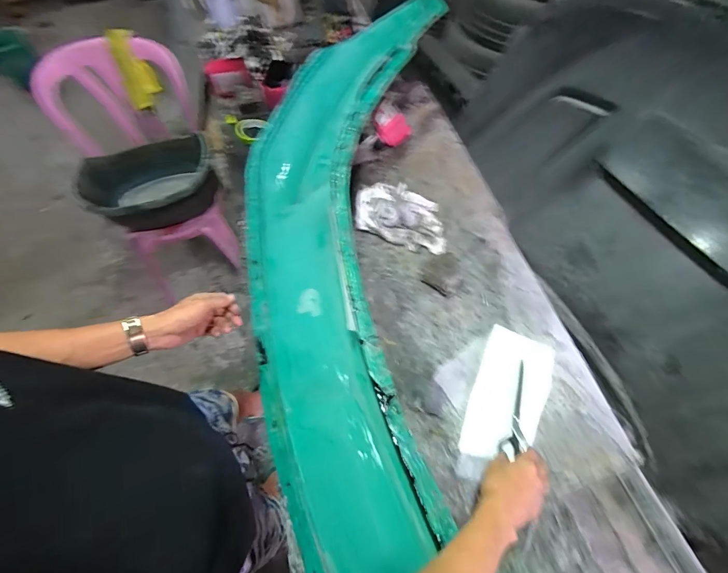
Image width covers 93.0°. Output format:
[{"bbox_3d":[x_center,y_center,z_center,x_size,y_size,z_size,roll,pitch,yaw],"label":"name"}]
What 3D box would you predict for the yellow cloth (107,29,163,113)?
[{"bbox_3d":[-0.727,-0.686,1.105,0.101,0.221,0.039,-19,51,-21],"label":"yellow cloth"}]

